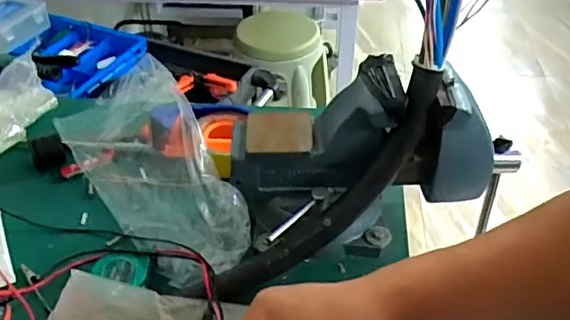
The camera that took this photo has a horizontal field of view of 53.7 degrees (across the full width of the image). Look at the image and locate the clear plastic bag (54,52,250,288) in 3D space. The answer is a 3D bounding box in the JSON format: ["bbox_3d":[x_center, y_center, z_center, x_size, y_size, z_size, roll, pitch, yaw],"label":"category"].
[{"bbox_3d":[-0.184,0.001,0.727,0.160,0.077,0.378,-18,44,-19],"label":"clear plastic bag"}]

